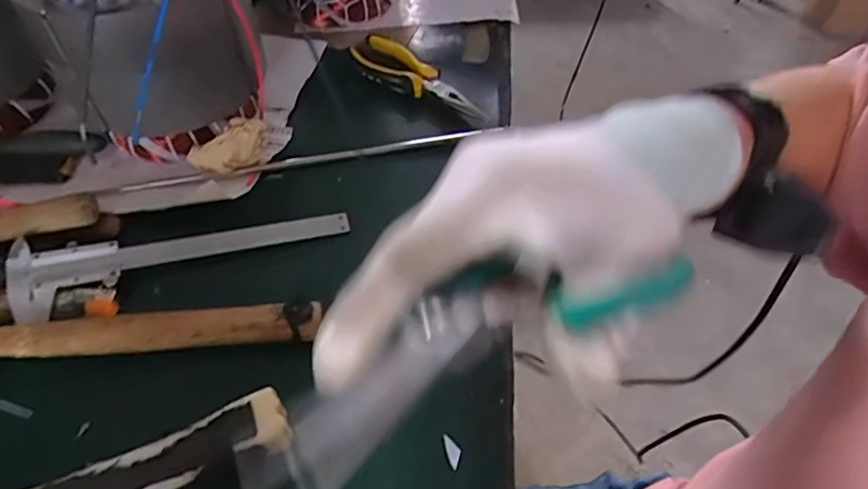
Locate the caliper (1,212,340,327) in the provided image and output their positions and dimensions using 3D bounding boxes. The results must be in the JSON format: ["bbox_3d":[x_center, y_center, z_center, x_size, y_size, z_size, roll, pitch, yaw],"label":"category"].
[{"bbox_3d":[-0.177,0.002,0.414,0.225,0.009,0.057,-14,77,-17],"label":"caliper"}]

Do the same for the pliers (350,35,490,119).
[{"bbox_3d":[-0.020,-0.152,0.540,0.046,0.023,0.150,-34,63,-25],"label":"pliers"}]

